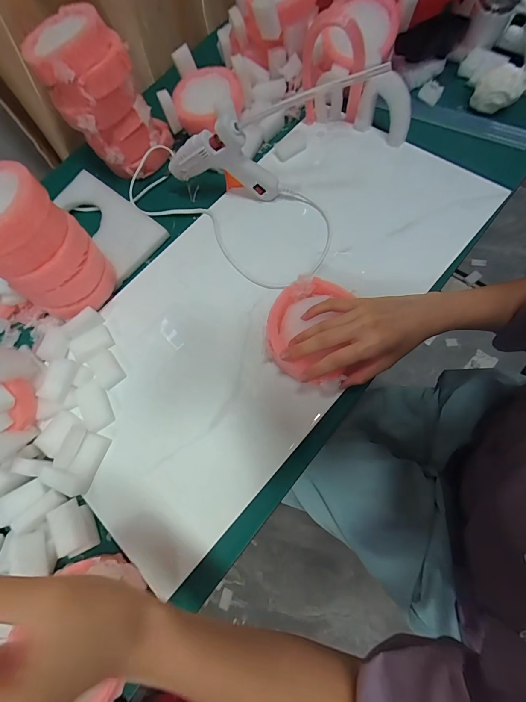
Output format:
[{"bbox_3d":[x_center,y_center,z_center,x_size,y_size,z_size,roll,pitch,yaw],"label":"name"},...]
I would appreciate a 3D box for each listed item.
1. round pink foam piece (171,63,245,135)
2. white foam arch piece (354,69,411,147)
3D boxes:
[{"bbox_3d":[-0.084,-0.367,0.479,0.099,0.042,0.101,2,72,7],"label":"round pink foam piece"},{"bbox_3d":[0.164,-0.318,0.429,0.074,0.068,0.030,34,78,17],"label":"white foam arch piece"}]

